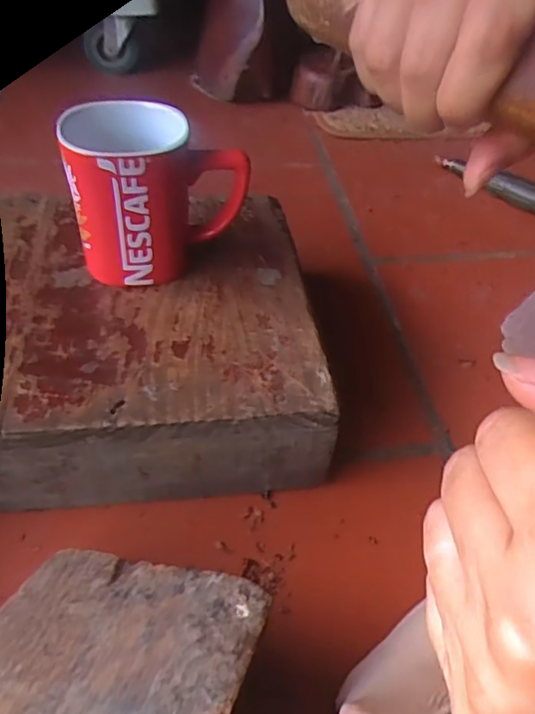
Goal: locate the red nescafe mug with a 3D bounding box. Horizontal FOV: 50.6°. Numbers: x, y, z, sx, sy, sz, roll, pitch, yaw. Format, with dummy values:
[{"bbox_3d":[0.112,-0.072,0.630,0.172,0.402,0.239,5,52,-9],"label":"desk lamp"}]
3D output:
[{"bbox_3d":[-0.071,-0.103,0.364,0.104,0.093,0.073,-11,46,-15],"label":"red nescafe mug"}]

